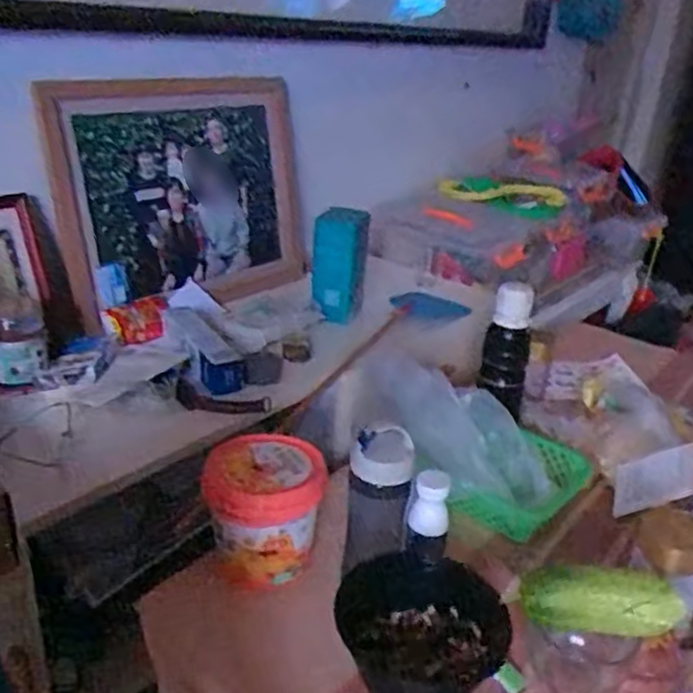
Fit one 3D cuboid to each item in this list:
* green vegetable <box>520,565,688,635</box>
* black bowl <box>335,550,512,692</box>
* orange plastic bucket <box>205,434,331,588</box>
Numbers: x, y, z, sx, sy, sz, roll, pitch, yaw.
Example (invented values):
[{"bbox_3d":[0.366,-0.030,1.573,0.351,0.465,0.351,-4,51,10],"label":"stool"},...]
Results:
[{"bbox_3d":[0.237,0.235,0.650,0.145,0.045,0.042,5,26,4],"label":"green vegetable"},{"bbox_3d":[0.079,0.278,0.695,0.156,0.076,0.126,-4,26,-15],"label":"black bowl"},{"bbox_3d":[-0.095,0.185,0.825,0.130,0.130,0.143,3,25,-1],"label":"orange plastic bucket"}]

